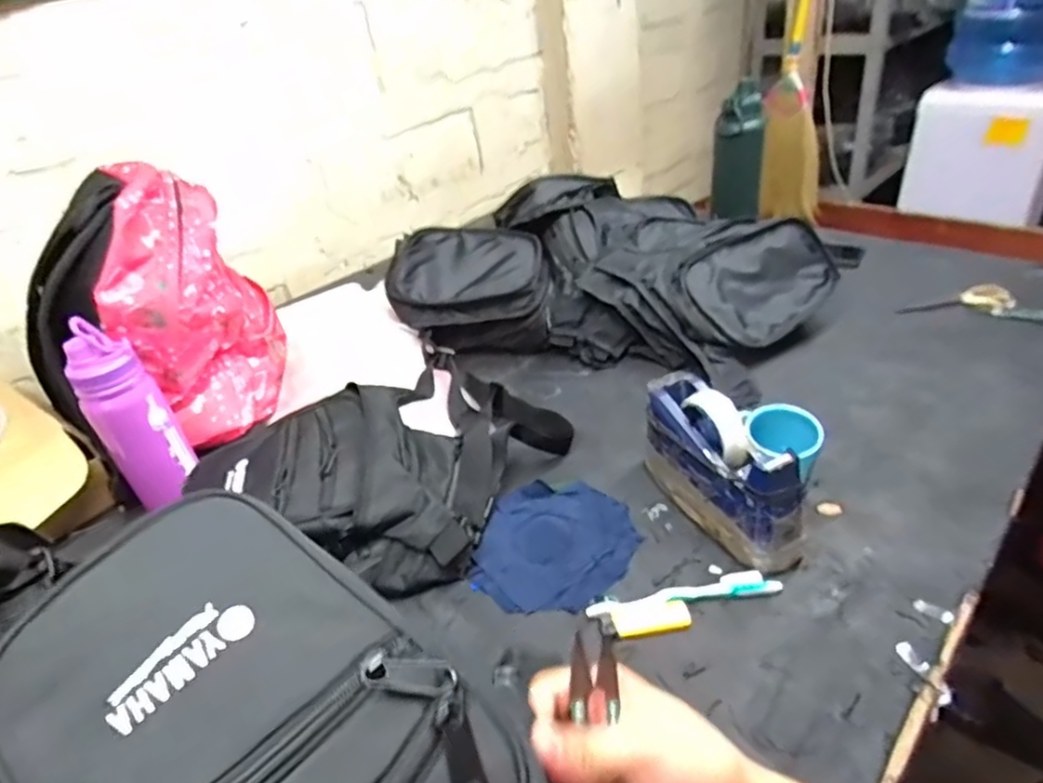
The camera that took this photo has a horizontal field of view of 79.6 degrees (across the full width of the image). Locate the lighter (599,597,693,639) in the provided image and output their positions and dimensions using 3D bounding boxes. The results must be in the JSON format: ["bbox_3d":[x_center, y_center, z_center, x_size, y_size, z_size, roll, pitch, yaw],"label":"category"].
[{"bbox_3d":[0.113,0.208,0.571,0.079,0.010,0.030,-10,33,-5],"label":"lighter"}]

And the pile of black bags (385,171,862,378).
[{"bbox_3d":[0.134,-0.189,0.983,0.662,0.185,0.314,2,34,14],"label":"pile of black bags"}]

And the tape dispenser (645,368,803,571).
[{"bbox_3d":[0.204,0.076,0.653,0.066,0.120,0.206,-19,35,-17],"label":"tape dispenser"}]

